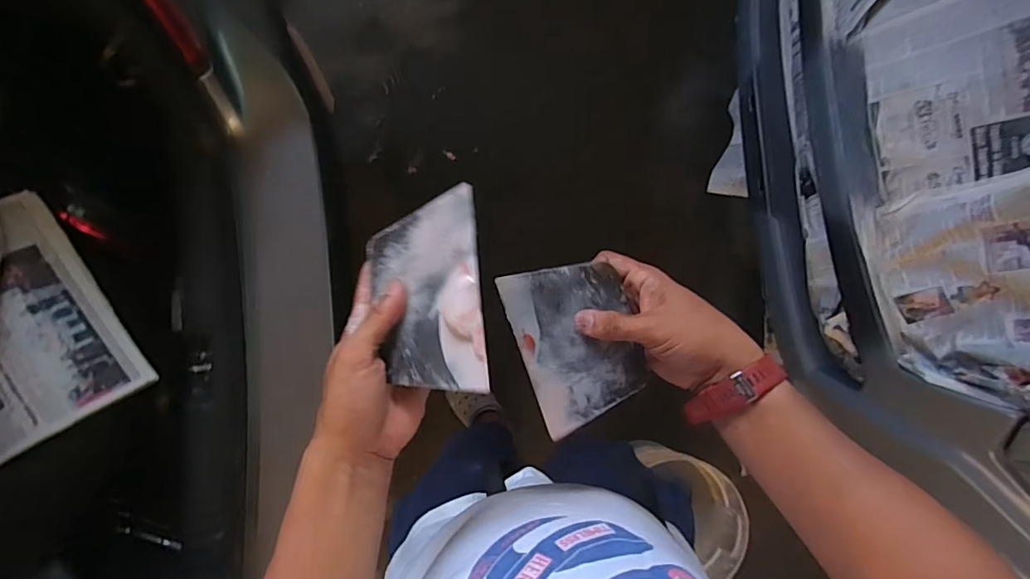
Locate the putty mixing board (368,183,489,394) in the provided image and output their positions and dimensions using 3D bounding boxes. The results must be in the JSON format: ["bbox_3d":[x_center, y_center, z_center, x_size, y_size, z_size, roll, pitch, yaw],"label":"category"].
[{"bbox_3d":[-0.068,0.004,0.371,0.096,0.008,0.141,-12,77,27],"label":"putty mixing board"}]

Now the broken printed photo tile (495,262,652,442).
[{"bbox_3d":[0.054,0.044,0.426,0.098,0.004,0.138,-20,97,-3],"label":"broken printed photo tile"}]

